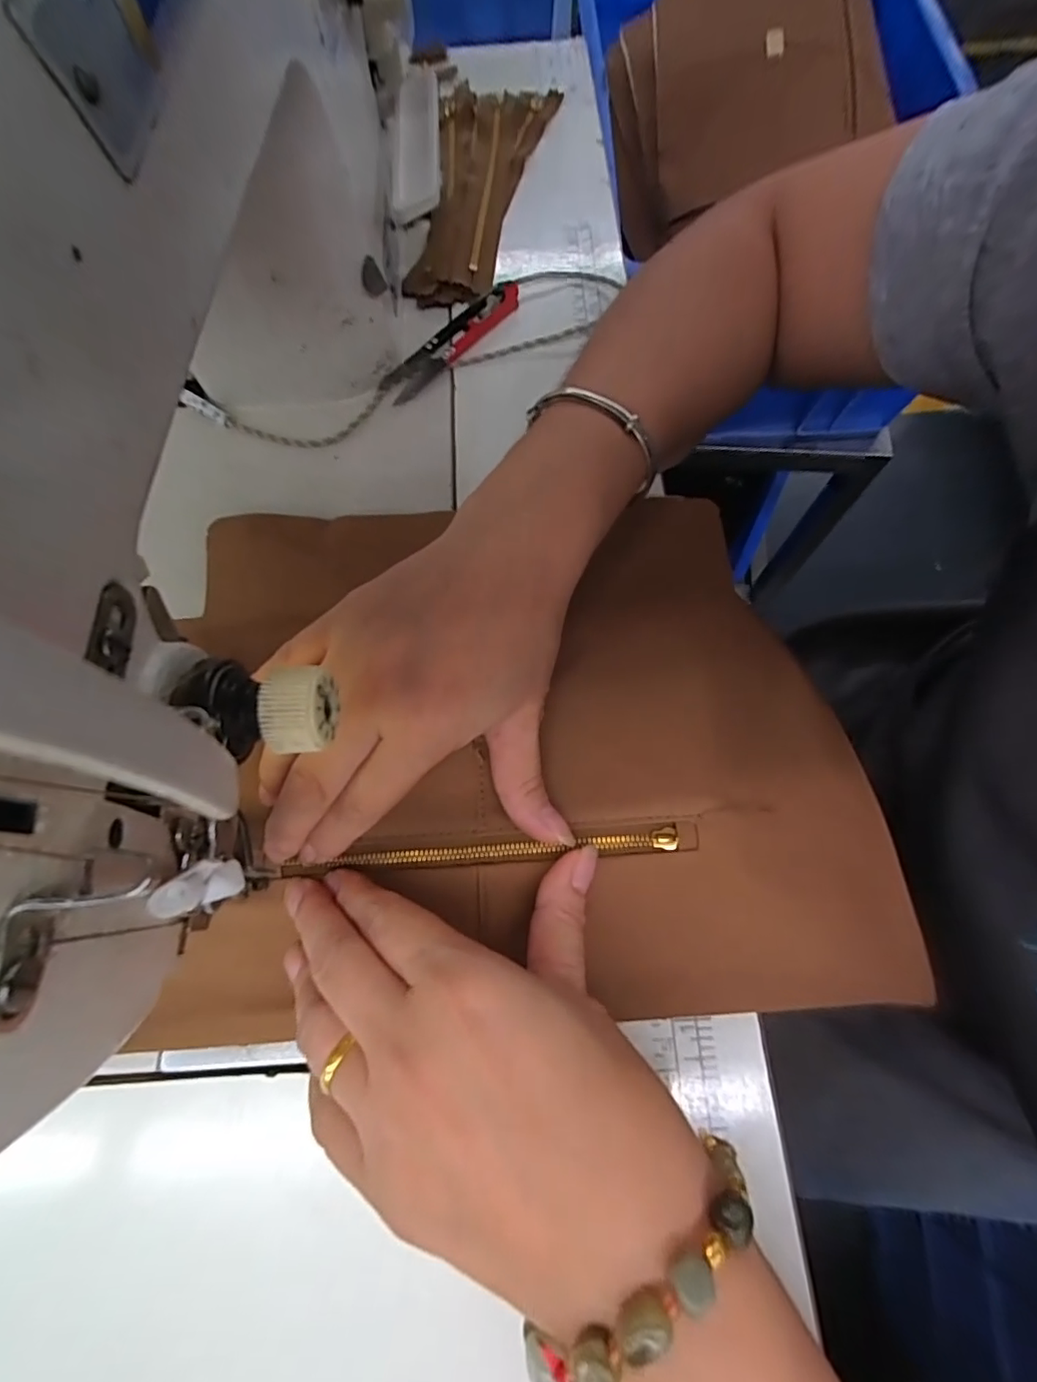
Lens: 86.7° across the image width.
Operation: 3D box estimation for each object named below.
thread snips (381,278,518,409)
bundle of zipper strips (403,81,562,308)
[{"bbox_3d":[-0.040,-0.208,0.321,0.025,0.010,0.097,42,76,15],"label":"thread snips"},{"bbox_3d":[-0.027,-0.347,0.374,0.078,0.013,0.221,6,70,4],"label":"bundle of zipper strips"}]

